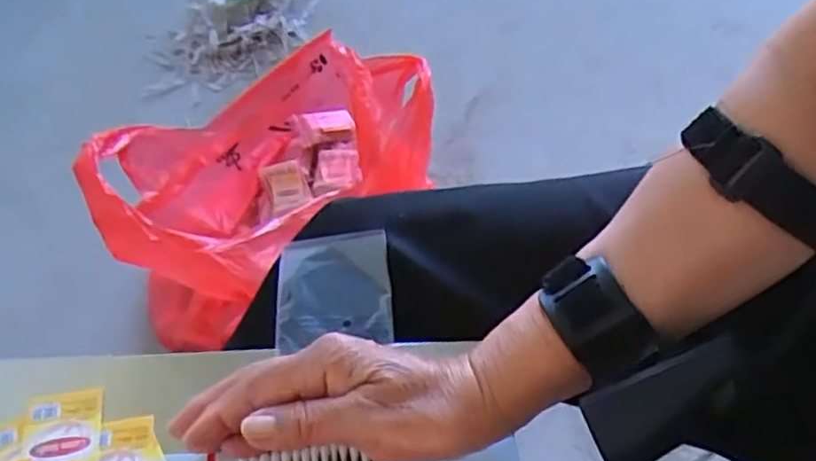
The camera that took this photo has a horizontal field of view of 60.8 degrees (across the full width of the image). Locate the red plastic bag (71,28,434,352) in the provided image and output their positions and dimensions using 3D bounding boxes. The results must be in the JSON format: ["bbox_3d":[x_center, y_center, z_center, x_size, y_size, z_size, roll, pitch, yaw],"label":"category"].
[{"bbox_3d":[-0.164,-0.068,0.853,0.248,0.224,0.414,39,63,22],"label":"red plastic bag"}]

